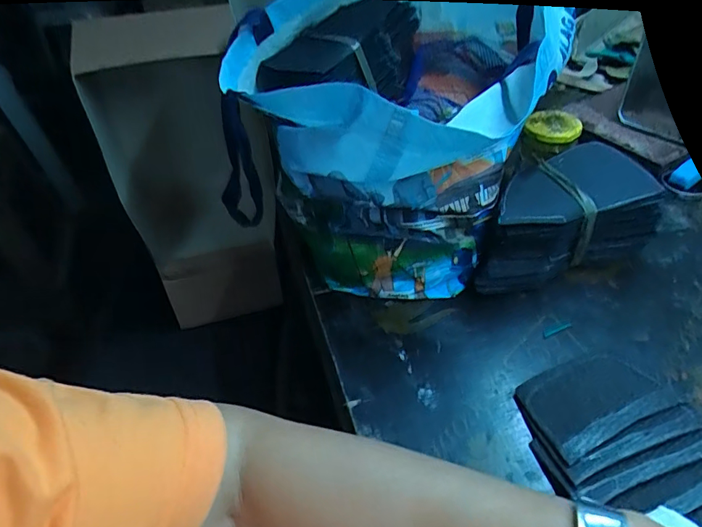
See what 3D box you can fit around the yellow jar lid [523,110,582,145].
[{"bbox_3d":[0.209,-0.143,0.503,0.053,0.011,0.049,-2,52,3],"label":"yellow jar lid"}]

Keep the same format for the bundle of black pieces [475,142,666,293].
[{"bbox_3d":[0.197,-0.044,0.481,0.177,0.094,0.092,-14,42,-10],"label":"bundle of black pieces"}]

